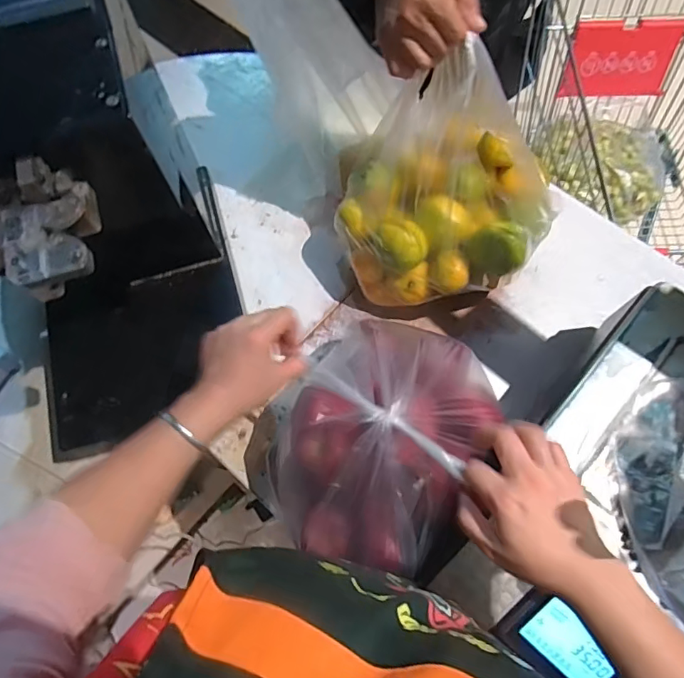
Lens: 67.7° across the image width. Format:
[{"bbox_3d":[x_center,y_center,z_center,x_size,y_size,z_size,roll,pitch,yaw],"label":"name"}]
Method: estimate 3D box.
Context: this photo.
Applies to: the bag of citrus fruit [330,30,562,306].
[{"bbox_3d":[0.111,-0.170,0.588,0.221,0.239,0.174,-5,69,0],"label":"bag of citrus fruit"}]

